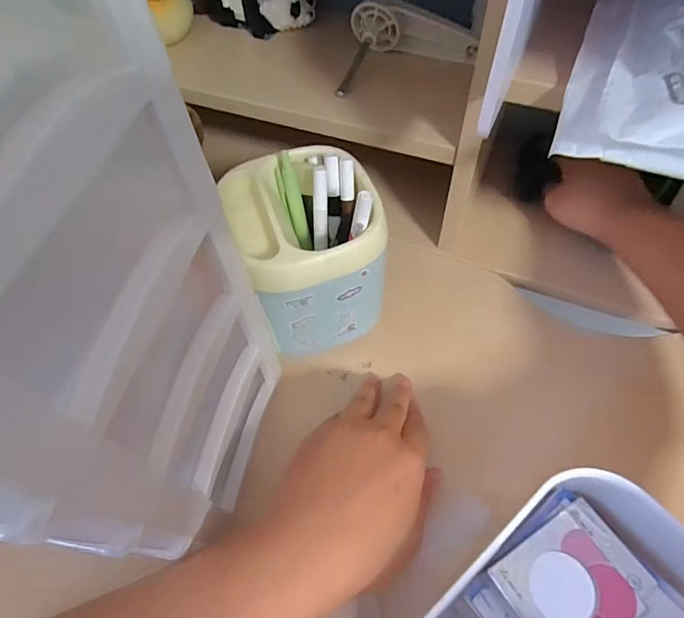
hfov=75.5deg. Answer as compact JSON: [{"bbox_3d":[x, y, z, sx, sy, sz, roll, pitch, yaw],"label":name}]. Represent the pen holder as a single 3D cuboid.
[{"bbox_3d":[-0.022,-0.035,0.327,0.099,0.126,0.106,-20,59,-8],"label":"pen holder"}]

